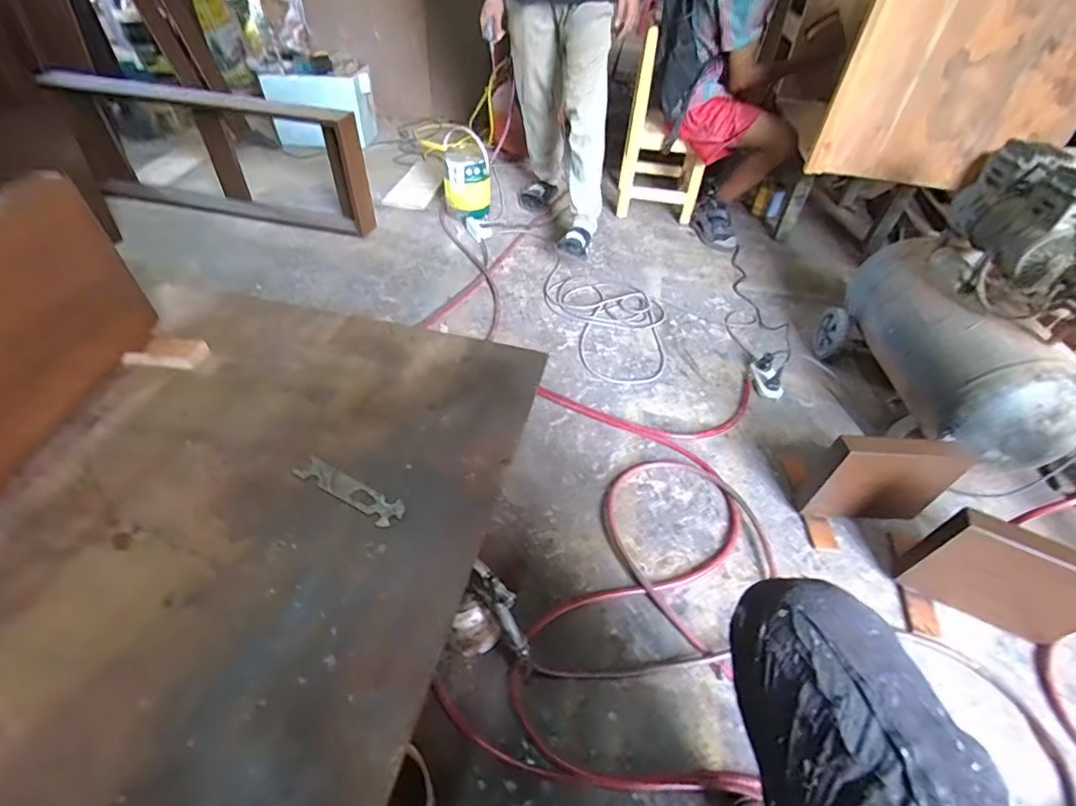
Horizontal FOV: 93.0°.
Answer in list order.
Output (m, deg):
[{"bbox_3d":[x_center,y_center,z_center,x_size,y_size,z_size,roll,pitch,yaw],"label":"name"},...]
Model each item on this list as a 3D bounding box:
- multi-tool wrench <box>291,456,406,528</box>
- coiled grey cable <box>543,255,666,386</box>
[{"bbox_3d":[-0.202,0.093,0.547,0.135,0.004,0.032,23,48,21],"label":"multi-tool wrench"},{"bbox_3d":[0.214,-0.273,1.527,0.322,0.017,0.608,-11,47,-14],"label":"coiled grey cable"}]

